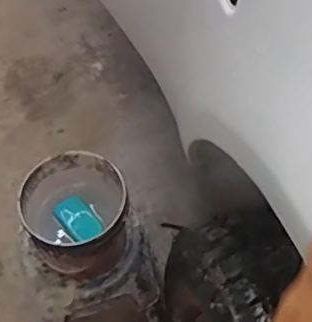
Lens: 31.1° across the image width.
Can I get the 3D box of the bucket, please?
[{"bbox_3d":[-0.156,0.111,1.116,0.194,0.189,0.201,0,58,0],"label":"bucket"}]

